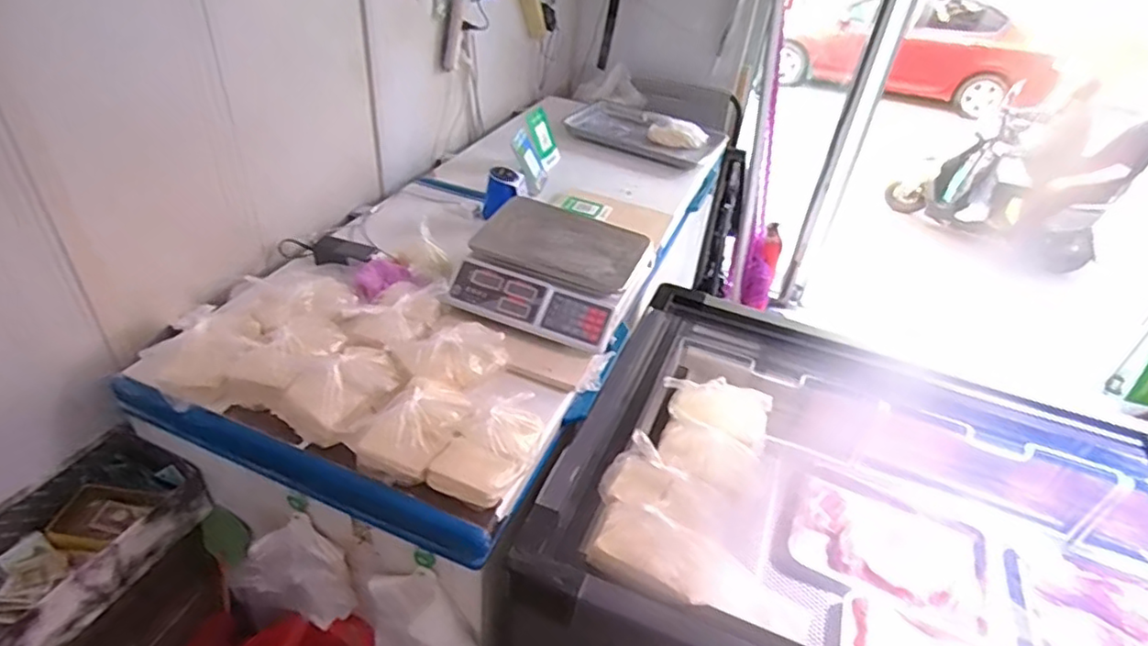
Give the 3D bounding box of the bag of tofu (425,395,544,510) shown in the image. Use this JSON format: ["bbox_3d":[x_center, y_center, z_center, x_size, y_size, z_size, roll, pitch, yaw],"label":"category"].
[{"bbox_3d":[-0.122,0.166,0.938,0.118,0.092,0.191,20,40,17],"label":"bag of tofu"}]

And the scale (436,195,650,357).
[{"bbox_3d":[-0.037,-0.118,1.260,0.345,0.117,0.315,16,39,13],"label":"scale"}]

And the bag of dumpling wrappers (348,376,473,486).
[{"bbox_3d":[-0.249,0.156,0.951,0.144,0.073,0.155,20,40,18],"label":"bag of dumpling wrappers"}]

